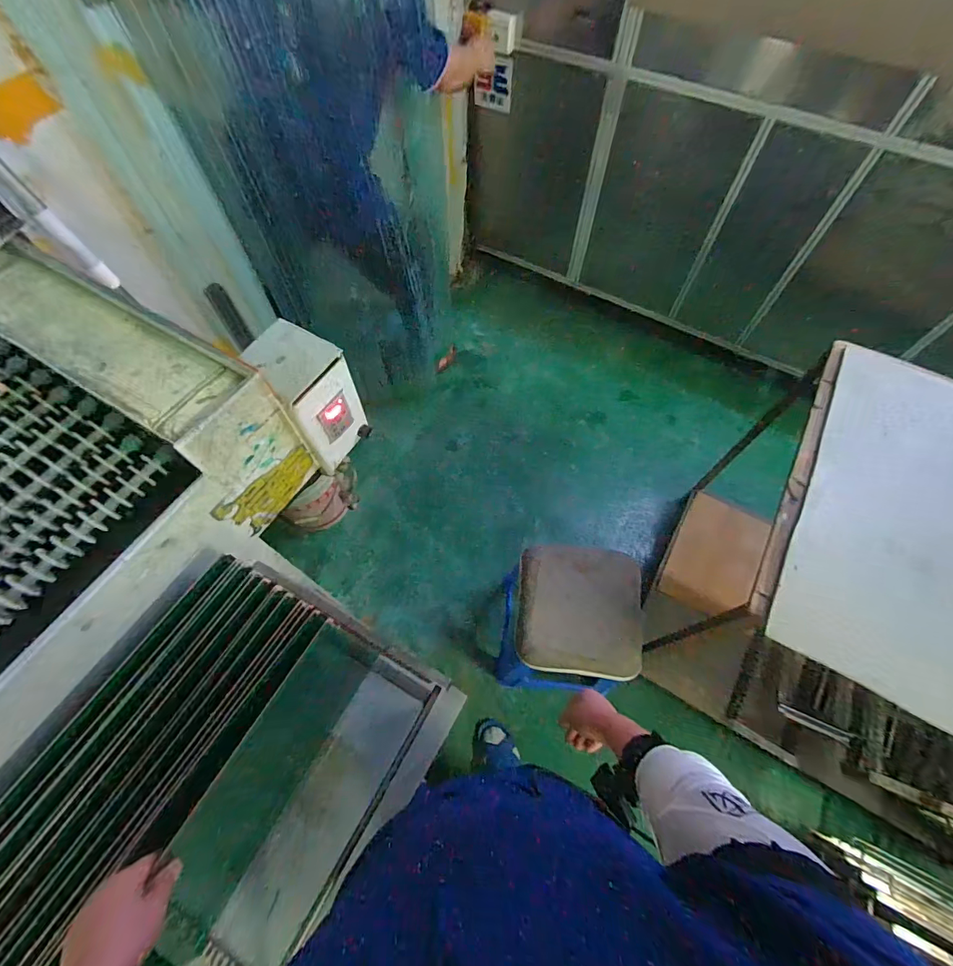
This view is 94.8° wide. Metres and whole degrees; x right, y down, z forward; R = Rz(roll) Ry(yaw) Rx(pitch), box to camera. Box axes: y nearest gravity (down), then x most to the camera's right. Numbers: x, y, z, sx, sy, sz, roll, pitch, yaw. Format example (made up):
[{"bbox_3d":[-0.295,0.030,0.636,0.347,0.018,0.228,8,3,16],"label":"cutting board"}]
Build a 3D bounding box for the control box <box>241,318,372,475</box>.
[{"bbox_3d":[-0.293,-0.145,0.760,0.137,0.208,0.126,32,66,14],"label":"control box"}]

